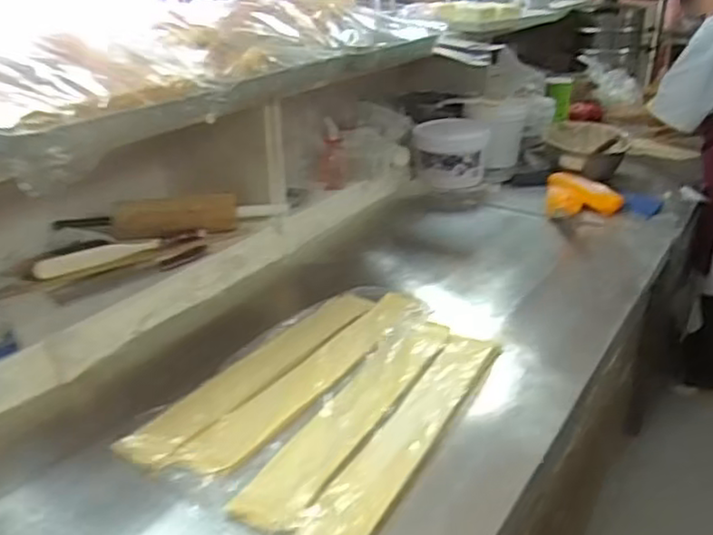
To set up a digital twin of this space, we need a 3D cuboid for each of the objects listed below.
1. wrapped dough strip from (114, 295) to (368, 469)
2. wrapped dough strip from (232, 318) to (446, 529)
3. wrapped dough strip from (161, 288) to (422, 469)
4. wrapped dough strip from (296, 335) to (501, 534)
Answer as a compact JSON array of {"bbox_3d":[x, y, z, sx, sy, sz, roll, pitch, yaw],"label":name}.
[{"bbox_3d":[-0.163,0.167,1.202,0.100,0.014,0.567,16,31,32],"label":"wrapped dough strip"},{"bbox_3d":[0.001,0.223,1.098,0.105,0.015,0.535,13,29,27],"label":"wrapped dough strip"},{"bbox_3d":[-0.056,0.175,1.191,0.097,0.010,0.593,16,31,32],"label":"wrapped dough strip"},{"bbox_3d":[0.085,0.239,1.046,0.100,0.016,0.538,13,29,27],"label":"wrapped dough strip"}]

